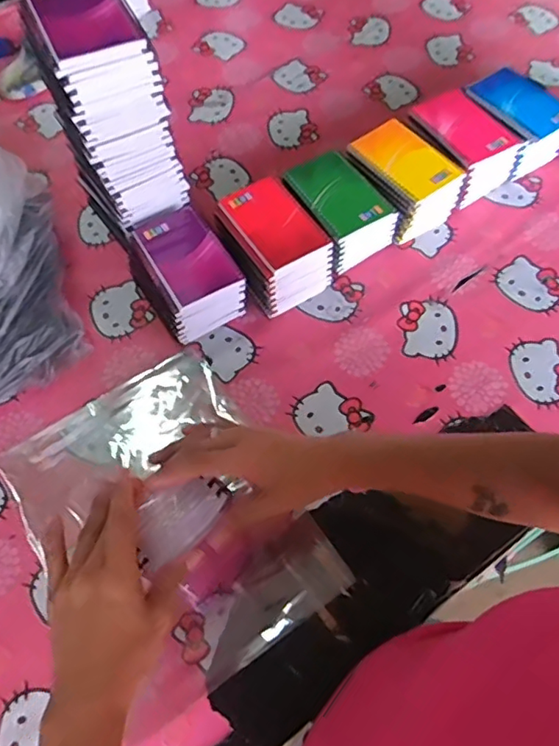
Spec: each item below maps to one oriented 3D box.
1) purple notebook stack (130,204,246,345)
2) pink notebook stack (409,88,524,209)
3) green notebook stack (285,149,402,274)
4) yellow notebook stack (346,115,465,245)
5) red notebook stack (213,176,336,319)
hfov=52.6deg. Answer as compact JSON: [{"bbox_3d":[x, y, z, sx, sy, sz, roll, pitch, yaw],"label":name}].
[{"bbox_3d":[-0.117,-0.121,0.695,0.100,0.082,0.155,-27,65,-12],"label":"purple notebook stack"},{"bbox_3d":[0.252,-0.315,0.792,0.105,0.083,0.138,-30,66,-13],"label":"pink notebook stack"},{"bbox_3d":[0.075,-0.211,0.742,0.106,0.081,0.137,-37,67,-16],"label":"green notebook stack"},{"bbox_3d":[0.162,-0.259,0.766,0.110,0.082,0.145,-32,66,-14],"label":"yellow notebook stack"},{"bbox_3d":[-0.008,-0.161,0.711,0.104,0.092,0.141,-30,66,-13],"label":"red notebook stack"}]

